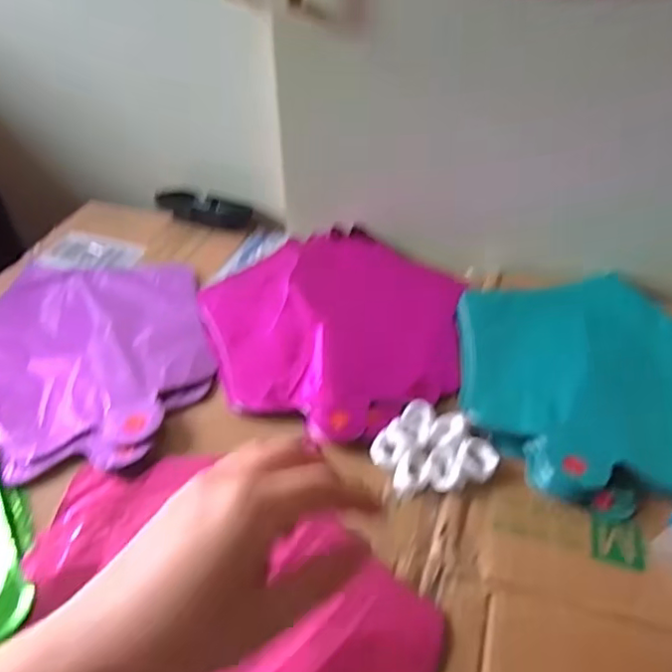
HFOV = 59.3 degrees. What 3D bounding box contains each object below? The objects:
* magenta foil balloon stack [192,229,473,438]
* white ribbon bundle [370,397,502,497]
[{"bbox_3d":[0.004,-0.019,0.535,0.227,0.023,0.261,-13,46,-14],"label":"magenta foil balloon stack"},{"bbox_3d":[0.066,0.079,0.424,0.074,0.012,0.073,-19,48,-19],"label":"white ribbon bundle"}]

